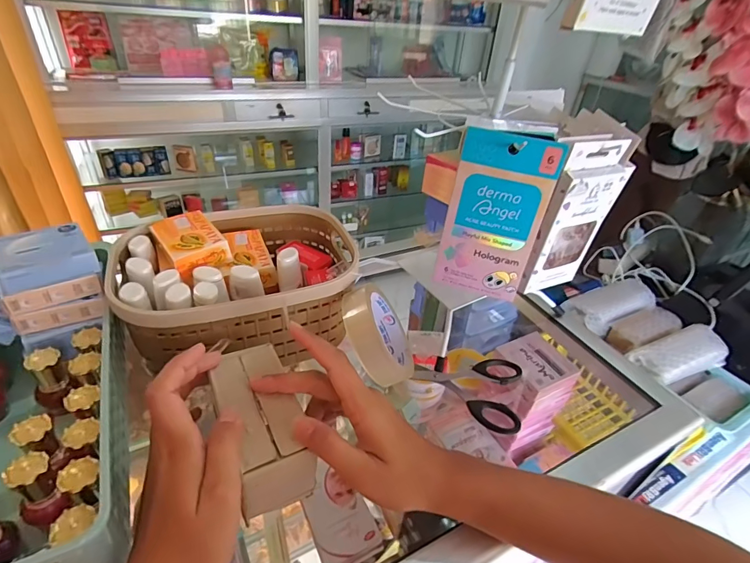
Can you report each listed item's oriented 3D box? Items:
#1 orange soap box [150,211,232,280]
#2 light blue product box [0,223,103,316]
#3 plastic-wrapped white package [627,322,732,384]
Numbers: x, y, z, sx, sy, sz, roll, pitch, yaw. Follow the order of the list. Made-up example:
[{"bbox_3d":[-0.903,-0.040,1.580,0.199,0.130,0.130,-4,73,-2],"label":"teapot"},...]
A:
[{"bbox_3d":[-0.178,-0.038,0.392,0.049,0.023,0.073,-22,44,-33],"label":"orange soap box"},{"bbox_3d":[-0.275,-0.014,0.341,0.064,0.041,0.059,-21,43,-32],"label":"light blue product box"},{"bbox_3d":[0.491,0.115,0.649,0.161,0.041,0.067,-11,39,-22],"label":"plastic-wrapped white package"}]

